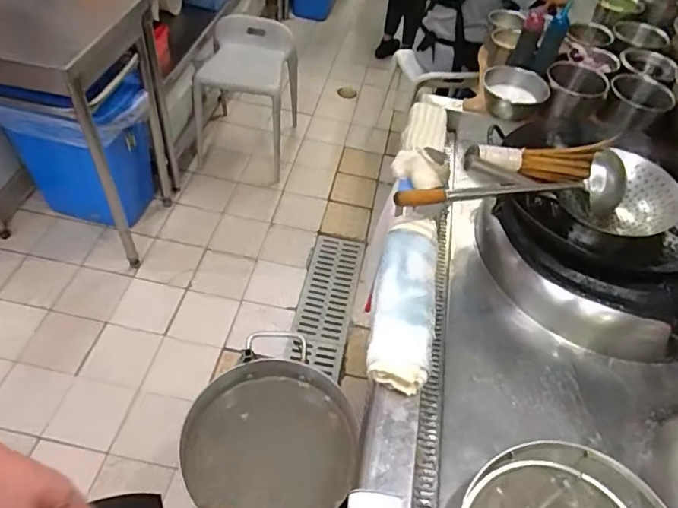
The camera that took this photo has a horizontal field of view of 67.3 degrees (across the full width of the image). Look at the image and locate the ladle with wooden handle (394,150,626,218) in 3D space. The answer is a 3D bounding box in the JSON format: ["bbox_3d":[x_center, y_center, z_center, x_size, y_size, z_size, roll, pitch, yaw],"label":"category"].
[{"bbox_3d":[0.329,-0.124,0.970,0.481,0.101,0.078,-6,50,-11],"label":"ladle with wooden handle"}]

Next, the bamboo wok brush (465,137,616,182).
[{"bbox_3d":[0.378,-0.176,0.969,0.304,0.045,0.066,-2,49,-9],"label":"bamboo wok brush"}]

